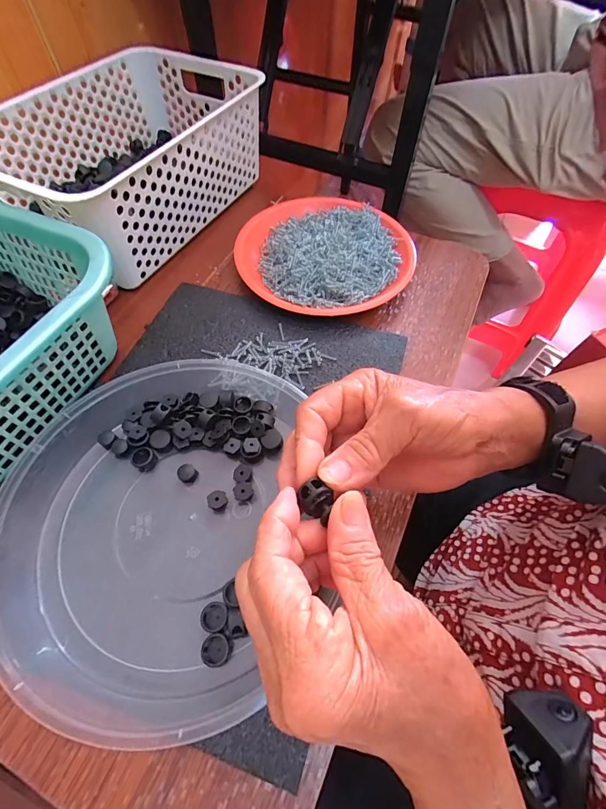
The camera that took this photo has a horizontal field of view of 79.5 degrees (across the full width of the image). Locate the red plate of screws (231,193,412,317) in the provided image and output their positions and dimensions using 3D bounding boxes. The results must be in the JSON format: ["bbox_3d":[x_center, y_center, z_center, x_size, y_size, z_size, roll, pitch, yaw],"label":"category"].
[{"bbox_3d":[0.020,-0.167,0.402,0.187,0.032,0.179,1,61,-2],"label":"red plate of screws"}]

